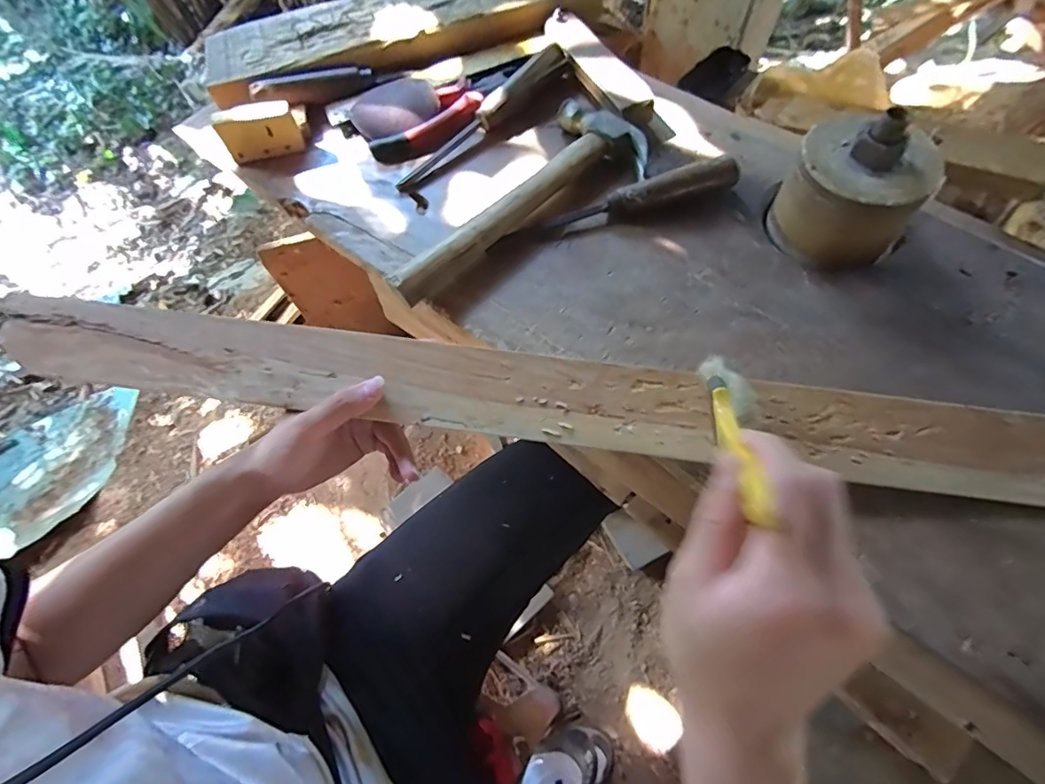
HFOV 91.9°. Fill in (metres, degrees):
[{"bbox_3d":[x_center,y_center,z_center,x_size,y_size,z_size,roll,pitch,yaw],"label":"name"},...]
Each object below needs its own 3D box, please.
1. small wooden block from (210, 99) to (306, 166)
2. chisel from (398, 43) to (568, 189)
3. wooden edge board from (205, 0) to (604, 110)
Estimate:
[{"bbox_3d":[-0.273,-0.271,0.528,0.075,0.049,0.026,-16,66,-4],"label":"small wooden block"},{"bbox_3d":[-0.040,-0.285,0.527,0.023,0.029,0.230,41,75,18],"label":"chisel"},{"bbox_3d":[-0.134,-0.426,0.595,0.459,0.040,0.130,-17,66,-4],"label":"wooden edge board"}]

